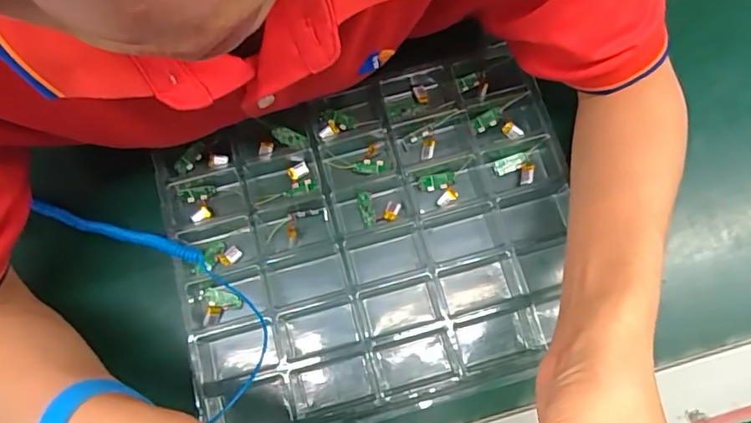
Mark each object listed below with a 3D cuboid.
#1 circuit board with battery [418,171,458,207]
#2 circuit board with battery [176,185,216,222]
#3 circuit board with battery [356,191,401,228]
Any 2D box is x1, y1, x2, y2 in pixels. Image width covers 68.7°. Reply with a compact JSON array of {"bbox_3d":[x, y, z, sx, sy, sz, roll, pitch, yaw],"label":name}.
[{"bbox_3d":[0.048,-0.017,0.415,0.026,0.005,0.026,-12,76,-2],"label":"circuit board with battery"},{"bbox_3d":[-0.135,-0.006,0.417,0.027,0.013,0.026,-8,75,-1],"label":"circuit board with battery"},{"bbox_3d":[0.002,-0.004,0.413,0.030,0.009,0.025,-11,76,-2],"label":"circuit board with battery"}]

